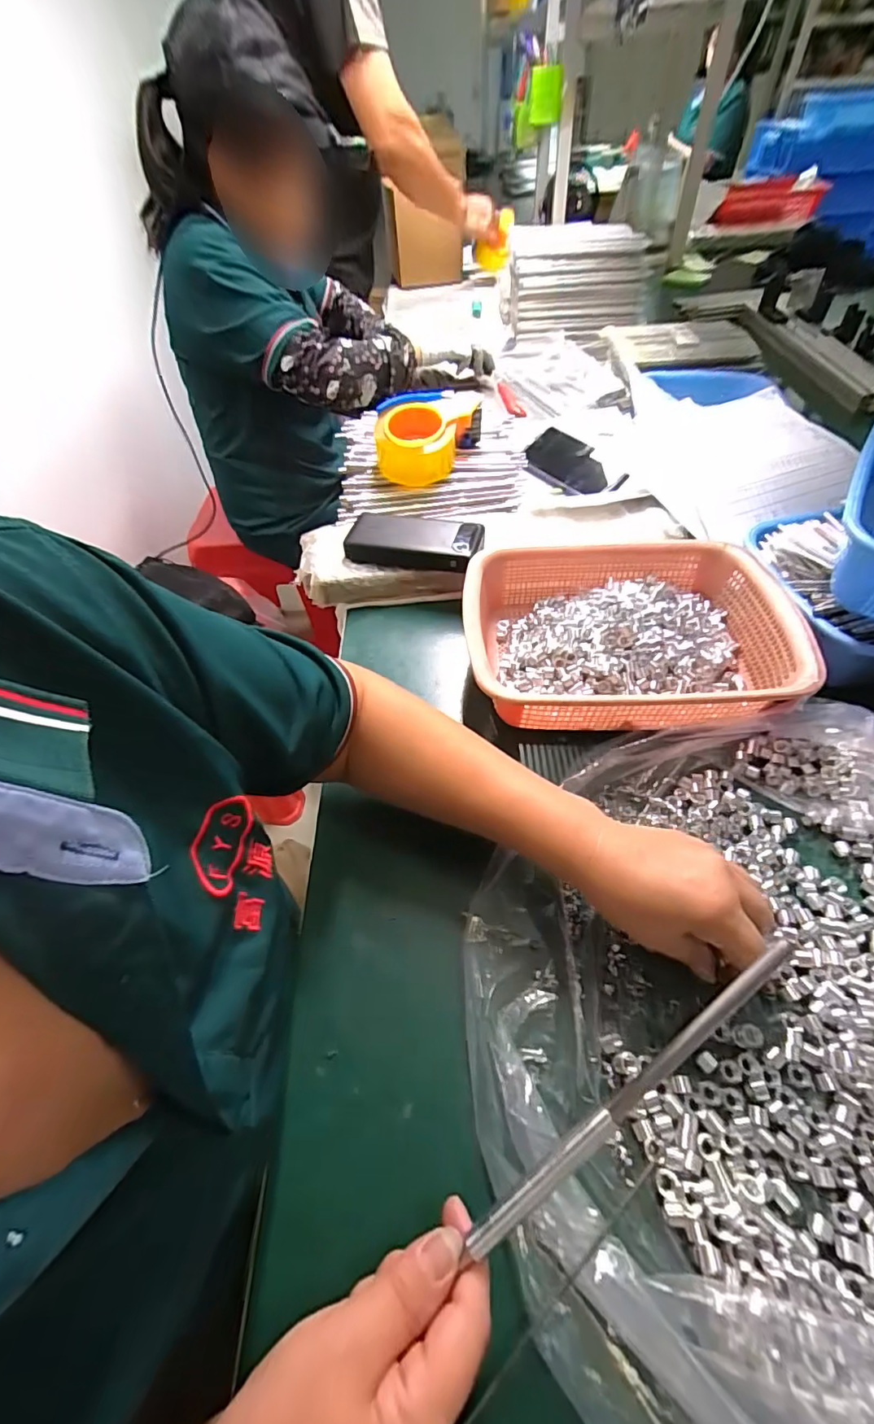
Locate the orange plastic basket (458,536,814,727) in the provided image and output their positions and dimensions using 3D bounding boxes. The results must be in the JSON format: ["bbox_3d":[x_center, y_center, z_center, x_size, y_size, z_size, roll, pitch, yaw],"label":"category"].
[{"bbox_3d":[0.178,-0.072,0.496,0.287,0.073,0.209,-1,52,5],"label":"orange plastic basket"}]

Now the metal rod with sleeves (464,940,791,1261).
[{"bbox_3d":[0.087,0.178,0.237,0.201,0.007,0.009,-44,57,0],"label":"metal rod with sleeves"}]

